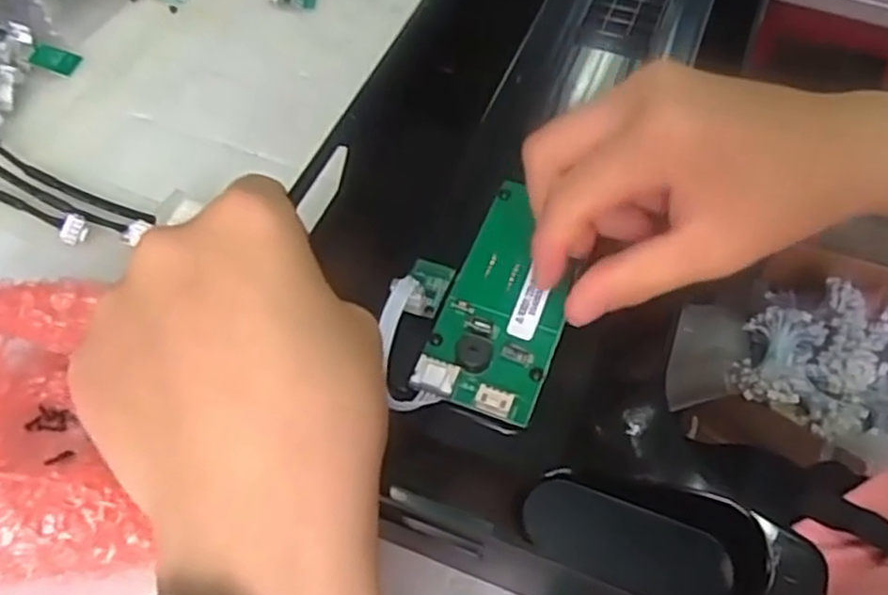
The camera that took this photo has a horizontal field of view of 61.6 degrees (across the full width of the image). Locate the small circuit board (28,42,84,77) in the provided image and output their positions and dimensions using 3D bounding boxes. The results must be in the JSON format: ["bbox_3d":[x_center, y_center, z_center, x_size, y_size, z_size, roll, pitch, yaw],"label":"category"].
[{"bbox_3d":[-0.205,-0.126,0.391,0.023,0.005,0.018,21,52,-6],"label":"small circuit board"}]

